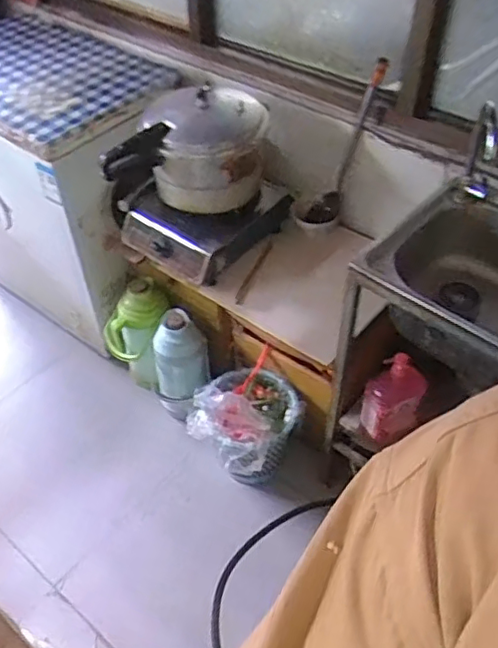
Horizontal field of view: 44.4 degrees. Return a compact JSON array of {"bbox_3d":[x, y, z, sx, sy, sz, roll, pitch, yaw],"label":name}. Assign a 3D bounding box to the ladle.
[{"bbox_3d":[0.253,-0.451,1.587,0.083,0.464,0.089,-5,39,-44],"label":"ladle"}]

